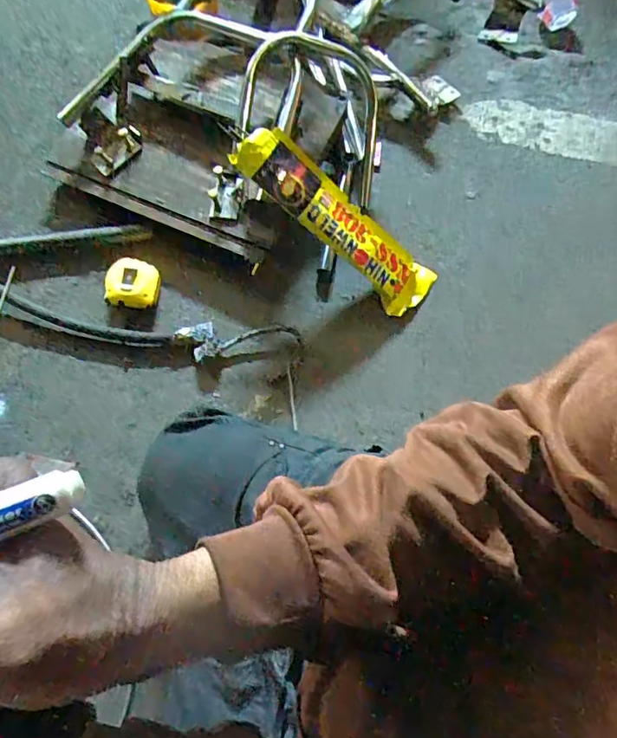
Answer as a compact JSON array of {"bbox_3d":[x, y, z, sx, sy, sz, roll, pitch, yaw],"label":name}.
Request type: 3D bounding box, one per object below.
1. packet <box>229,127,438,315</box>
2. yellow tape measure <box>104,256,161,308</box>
[{"bbox_3d":[0.043,-0.197,0.728,0.322,0.029,0.082,37,72,-20],"label":"packet"},{"bbox_3d":[-0.249,-0.122,0.767,0.071,0.034,0.070,3,71,-1],"label":"yellow tape measure"}]

